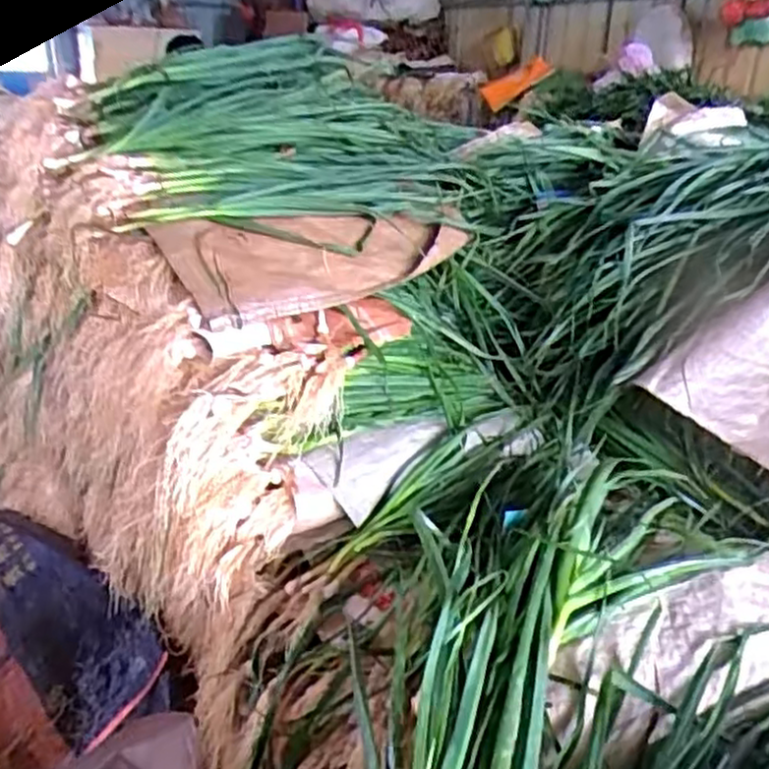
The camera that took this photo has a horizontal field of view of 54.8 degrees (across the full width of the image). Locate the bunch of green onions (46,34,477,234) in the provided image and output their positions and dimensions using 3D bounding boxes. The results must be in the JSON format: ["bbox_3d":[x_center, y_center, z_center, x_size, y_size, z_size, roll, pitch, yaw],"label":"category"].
[{"bbox_3d":[-0.137,-0.365,1.071,0.577,0.086,0.319,-12,64,-27],"label":"bunch of green onions"}]

